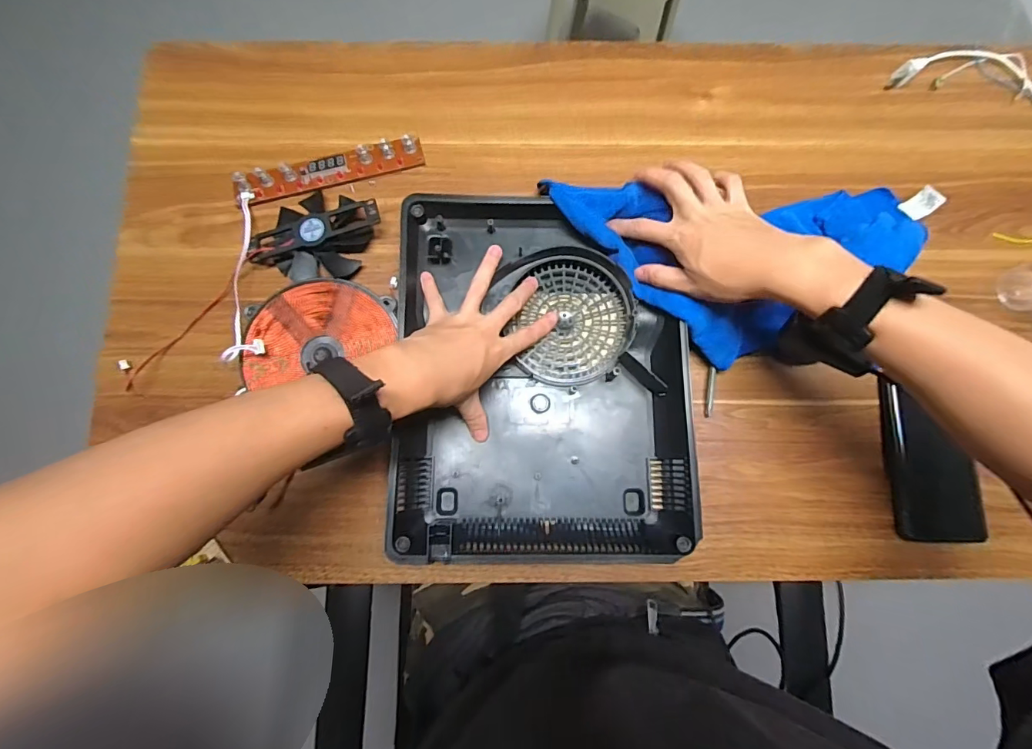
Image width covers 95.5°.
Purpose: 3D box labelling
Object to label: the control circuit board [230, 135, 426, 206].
[{"bbox_3d":[-0.201,-0.219,0.503,0.201,0.016,0.032,-16,81,-3],"label":"control circuit board"}]

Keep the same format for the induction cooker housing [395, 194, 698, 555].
[{"bbox_3d":[0.024,0.000,0.457,0.271,0.062,0.347,-1,77,-2],"label":"induction cooker housing"}]

